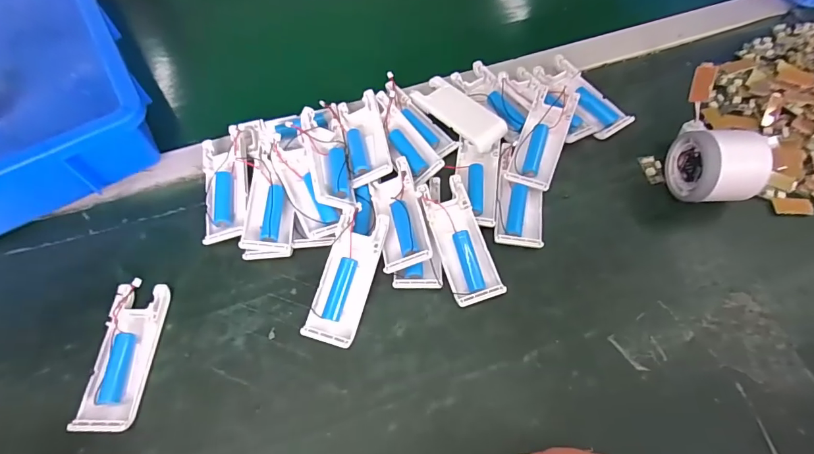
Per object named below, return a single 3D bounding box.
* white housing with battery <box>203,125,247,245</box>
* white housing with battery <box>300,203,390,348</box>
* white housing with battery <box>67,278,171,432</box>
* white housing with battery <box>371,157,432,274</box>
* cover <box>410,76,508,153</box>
[{"bbox_3d":[-0.164,-0.039,0.383,0.037,0.024,0.109,-10,61,-4],"label":"white housing with battery"},{"bbox_3d":[-0.047,0.037,0.334,0.038,0.013,0.105,14,75,9],"label":"white housing with battery"},{"bbox_3d":[-0.210,0.094,0.318,0.039,0.017,0.106,1,61,2],"label":"white housing with battery"},{"bbox_3d":[-0.007,-0.013,0.351,0.037,0.017,0.100,-10,61,-4],"label":"white housing with battery"},{"bbox_3d":[0.049,-0.114,0.415,0.038,0.010,0.098,-37,66,-17],"label":"cover"}]

